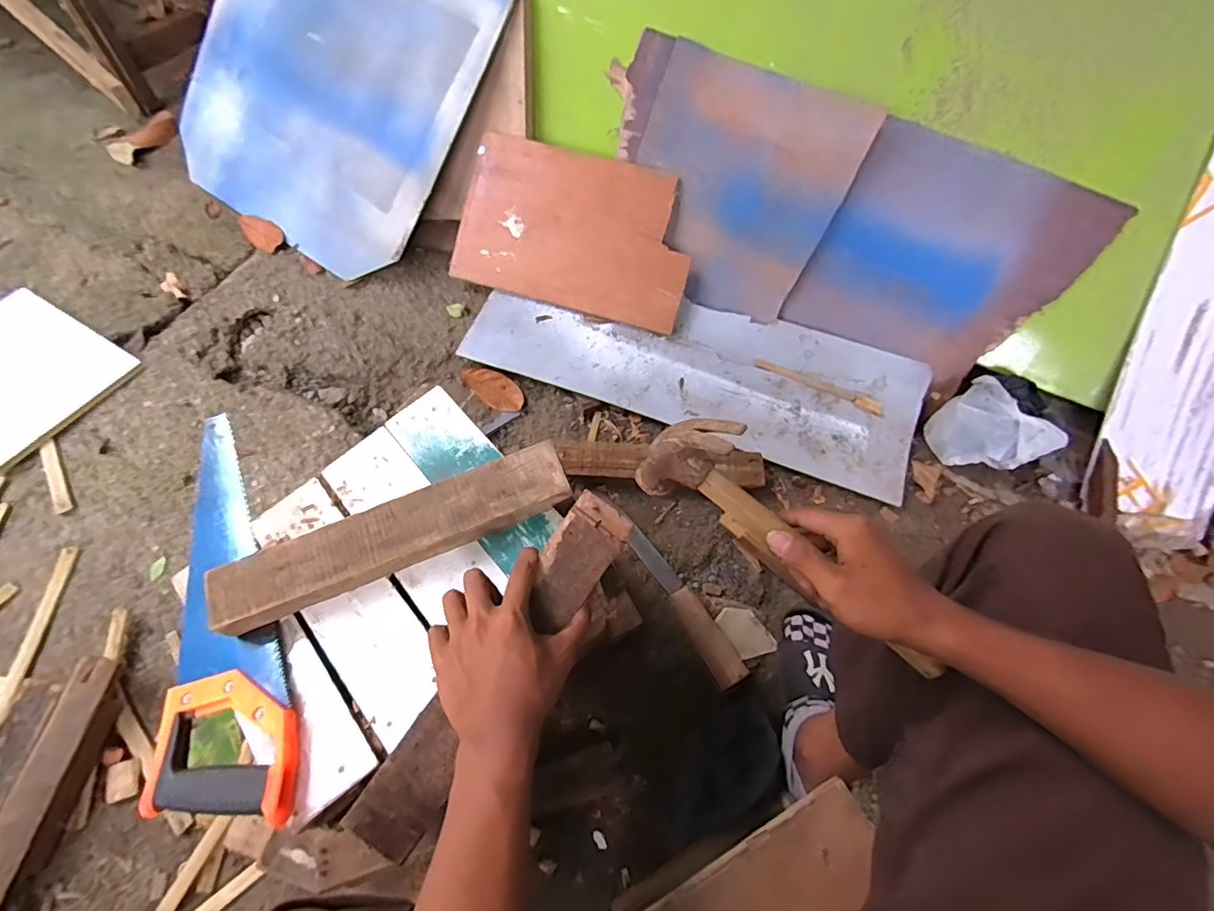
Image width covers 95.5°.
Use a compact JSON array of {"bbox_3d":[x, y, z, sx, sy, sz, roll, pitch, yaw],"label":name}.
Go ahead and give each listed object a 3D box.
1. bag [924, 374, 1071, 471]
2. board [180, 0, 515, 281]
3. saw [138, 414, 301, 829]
[{"bbox_3d":[0.681,-0.037,0.992,0.127,0.130,0.167,-26,68,-15],"label":"bag"},{"bbox_3d":[-0.604,-0.838,1.172,0.749,0.022,0.726,33,104,16],"label":"board"},{"bbox_3d":[-0.401,0.144,0.544,0.121,0.042,0.431,-25,65,-13],"label":"saw"}]

